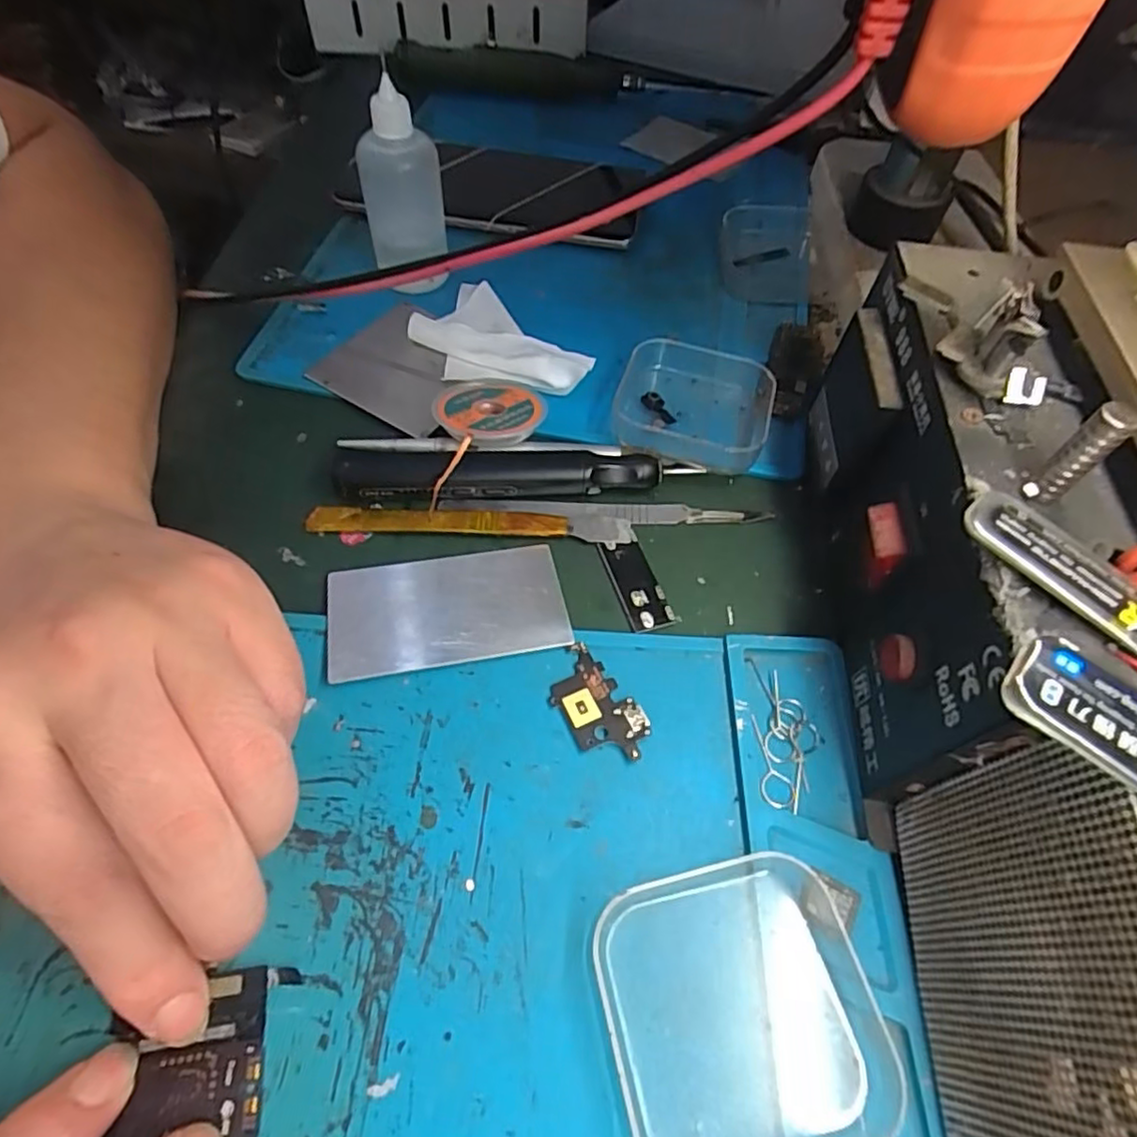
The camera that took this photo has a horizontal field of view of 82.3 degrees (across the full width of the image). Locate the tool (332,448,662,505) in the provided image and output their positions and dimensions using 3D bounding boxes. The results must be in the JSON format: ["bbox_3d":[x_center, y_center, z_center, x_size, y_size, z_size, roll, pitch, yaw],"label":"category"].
[{"bbox_3d":[-0.027,-0.036,0.252,0.123,0.016,0.021,2,57,-3],"label":"tool"}]

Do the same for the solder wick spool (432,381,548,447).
[{"bbox_3d":[-0.031,-0.063,0.266,0.042,0.008,0.042,3,46,-3],"label":"solder wick spool"}]

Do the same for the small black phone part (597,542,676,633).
[{"bbox_3d":[0.025,0.005,0.238,0.015,0.004,0.039,-15,60,-12],"label":"small black phone part"}]

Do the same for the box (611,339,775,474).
[{"bbox_3d":[0.053,-0.069,0.275,0.064,0.018,0.062,13,58,5],"label":"box"}]

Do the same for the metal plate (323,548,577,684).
[{"bbox_3d":[-0.042,0.014,0.227,0.079,0.004,0.044,-8,53,-11],"label":"metal plate"}]

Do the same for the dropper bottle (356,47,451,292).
[{"bbox_3d":[-0.075,-0.171,0.293,0.035,0.079,0.030,-7,58,-8],"label":"dropper bottle"}]

